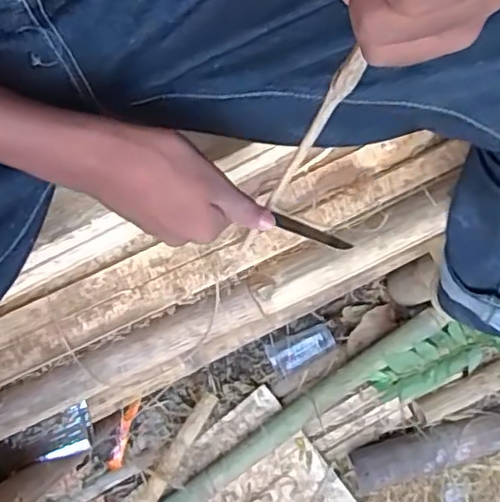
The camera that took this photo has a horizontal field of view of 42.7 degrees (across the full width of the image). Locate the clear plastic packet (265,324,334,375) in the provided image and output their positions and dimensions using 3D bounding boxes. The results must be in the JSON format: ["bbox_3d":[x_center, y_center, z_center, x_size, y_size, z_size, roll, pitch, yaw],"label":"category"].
[{"bbox_3d":[0.101,0.193,1.271,0.131,0.026,0.061,-22,79,-5],"label":"clear plastic packet"}]

